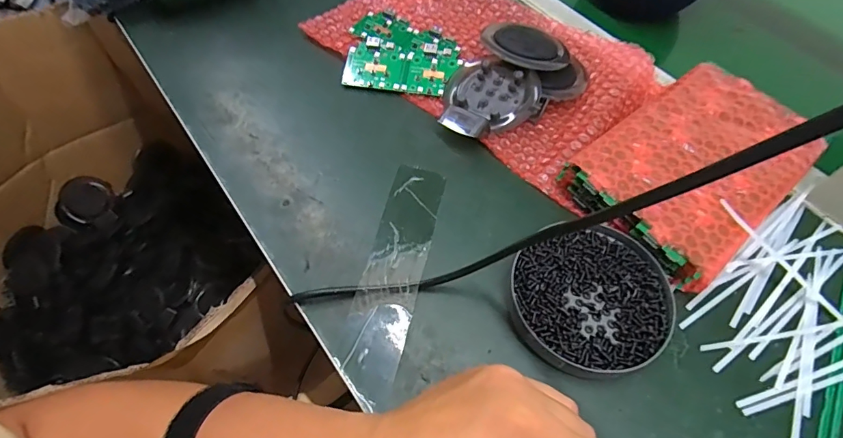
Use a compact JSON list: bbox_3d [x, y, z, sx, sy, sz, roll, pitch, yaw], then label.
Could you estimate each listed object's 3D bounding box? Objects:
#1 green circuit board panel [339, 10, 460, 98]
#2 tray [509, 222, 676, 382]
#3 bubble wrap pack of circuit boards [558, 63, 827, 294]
[{"bbox_3d":[-0.017,-0.179,0.465,0.111,0.013,0.114,8,60,4],"label":"green circuit board panel"},{"bbox_3d":[0.120,0.057,0.325,0.110,0.022,0.112,1,59,-1],"label":"tray"},{"bbox_3d":[0.235,-0.048,0.379,0.204,0.034,0.132,-35,66,-20],"label":"bubble wrap pack of circuit boards"}]

